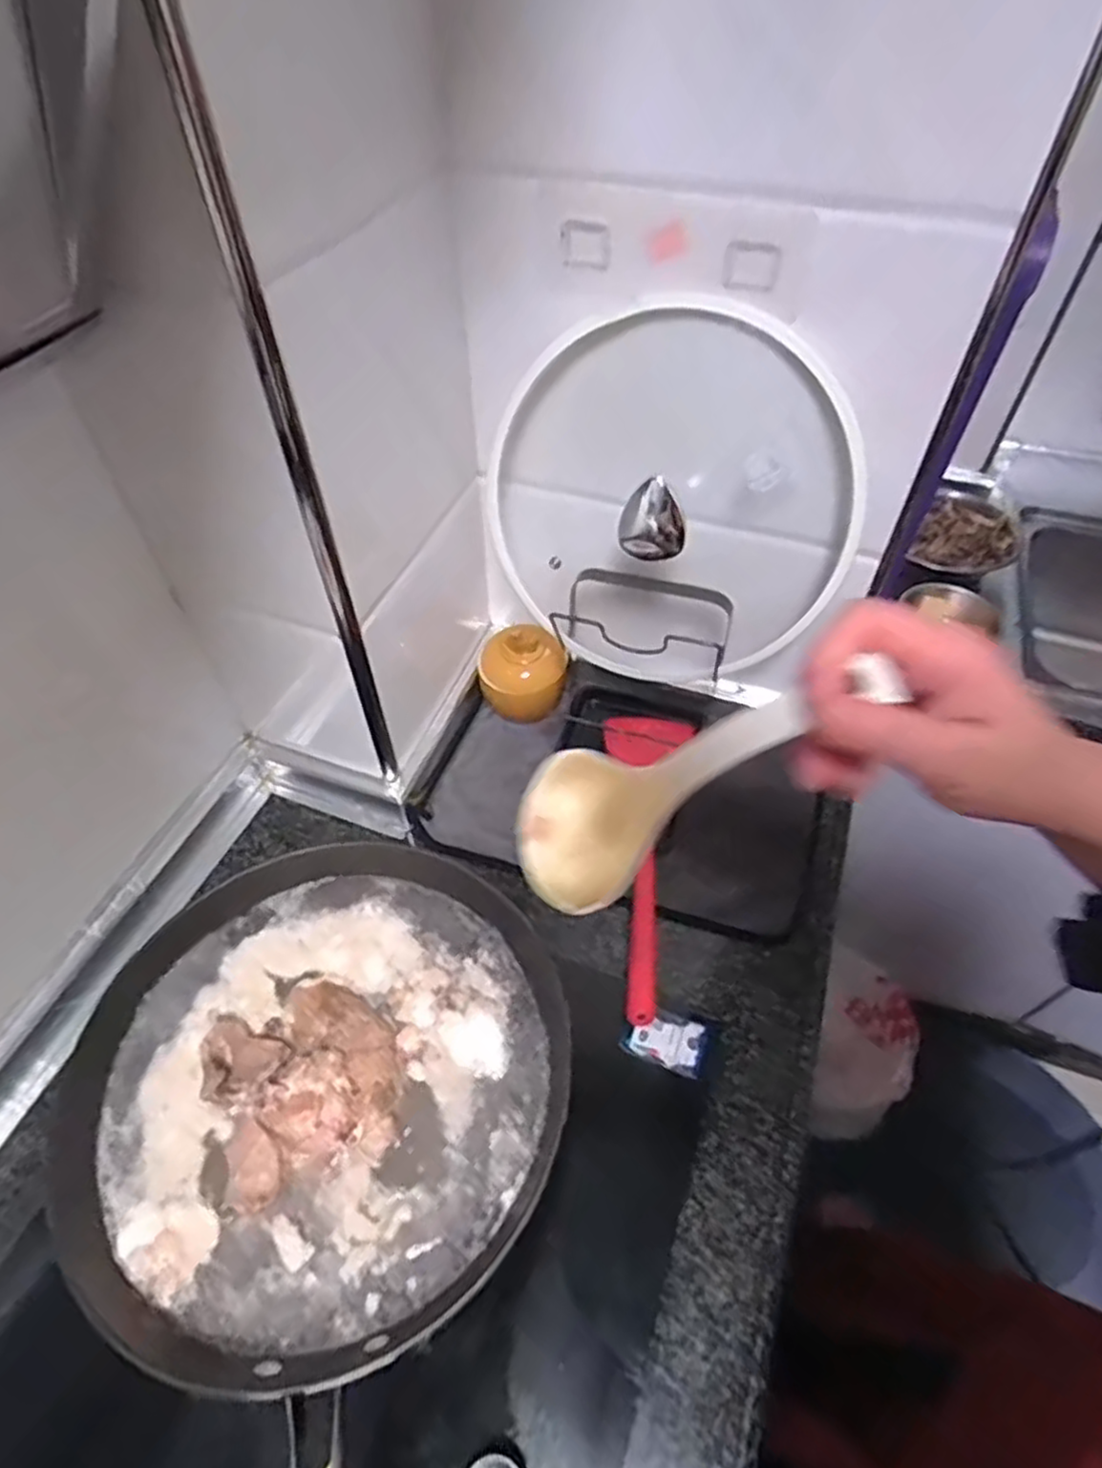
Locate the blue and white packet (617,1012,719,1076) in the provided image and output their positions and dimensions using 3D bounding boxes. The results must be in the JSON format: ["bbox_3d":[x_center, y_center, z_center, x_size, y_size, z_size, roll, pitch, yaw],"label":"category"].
[{"bbox_3d":[0.096,0.249,0.597,0.068,0.021,0.045,18,53,14],"label":"blue and white packet"}]

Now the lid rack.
[{"bbox_3d":[0.083,-0.100,0.658,0.153,0.068,0.085,6,51,6],"label":"lid rack"}]

